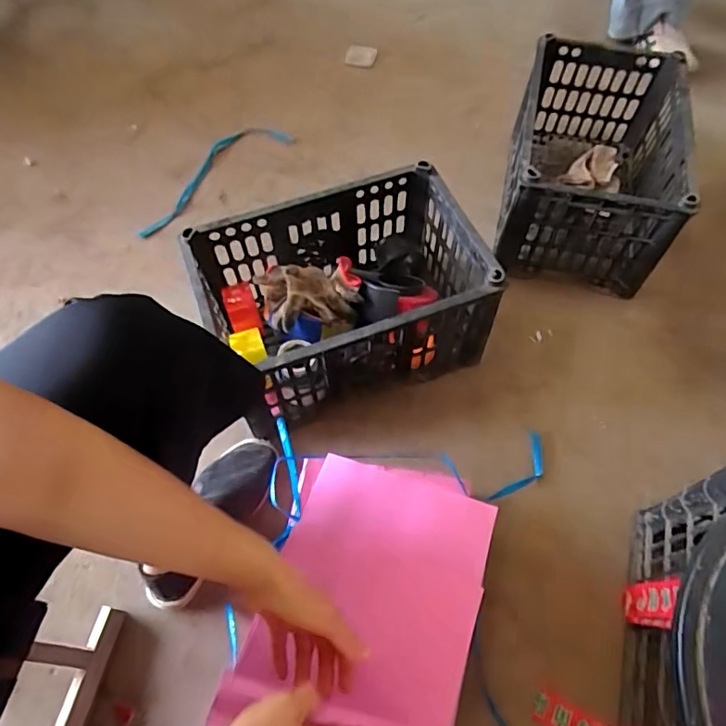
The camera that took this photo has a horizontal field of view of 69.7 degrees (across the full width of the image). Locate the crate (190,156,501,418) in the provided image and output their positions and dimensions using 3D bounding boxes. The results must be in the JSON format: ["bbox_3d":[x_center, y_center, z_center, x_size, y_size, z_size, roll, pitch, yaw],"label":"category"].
[{"bbox_3d":[-0.033,-0.094,0.798,0.387,0.211,0.254,-18,62,-9],"label":"crate"}]

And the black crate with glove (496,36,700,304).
[{"bbox_3d":[0.406,-0.360,0.947,0.257,0.218,0.394,12,62,8],"label":"black crate with glove"}]

